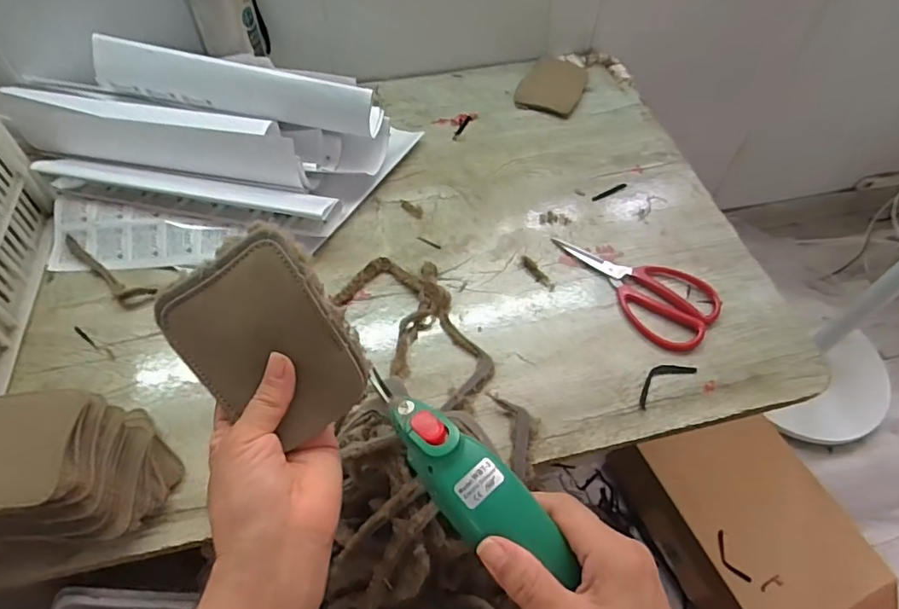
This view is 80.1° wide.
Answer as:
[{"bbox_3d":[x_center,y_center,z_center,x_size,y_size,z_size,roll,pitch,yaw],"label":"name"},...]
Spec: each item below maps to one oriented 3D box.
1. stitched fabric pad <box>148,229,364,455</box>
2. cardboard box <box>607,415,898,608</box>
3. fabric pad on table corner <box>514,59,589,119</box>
[{"bbox_3d":[-0.109,0.022,0.323,0.092,0.011,0.122,-38,89,1],"label":"stitched fabric pad"},{"bbox_3d":[0.489,0.363,0.846,0.255,0.125,0.413,-22,59,-15],"label":"cardboard box"},{"bbox_3d":[0.151,-0.318,0.777,0.085,0.018,0.110,22,58,14],"label":"fabric pad on table corner"}]

